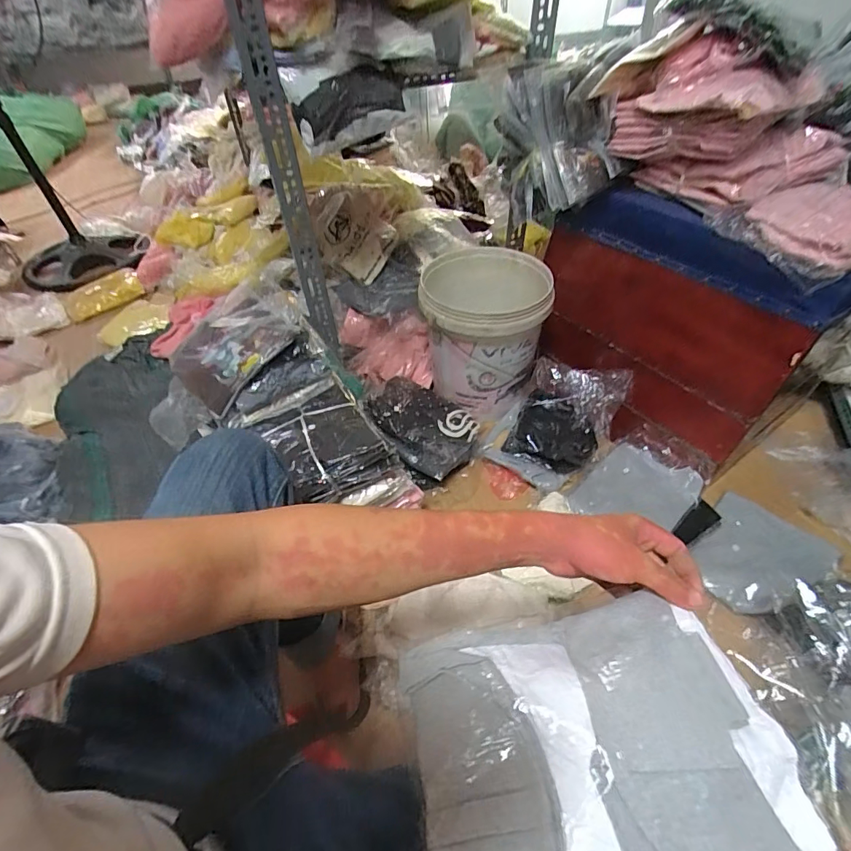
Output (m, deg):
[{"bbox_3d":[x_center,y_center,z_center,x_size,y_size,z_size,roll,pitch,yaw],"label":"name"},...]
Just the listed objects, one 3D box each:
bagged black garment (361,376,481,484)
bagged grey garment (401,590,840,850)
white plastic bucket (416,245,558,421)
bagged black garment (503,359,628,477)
[{"bbox_3d":[-0.009,-0.009,1.098,0.272,0.050,0.217,38,46,12],"label":"bagged black garment"},{"bbox_3d":[0.122,0.238,0.316,0.256,0.044,0.208,-11,47,-7],"label":"bagged grey garment"},{"bbox_3d":[0.145,-0.217,1.147,0.288,0.329,0.258,2,47,5],"label":"white plastic bucket"},{"bbox_3d":[0.335,-0.022,1.096,0.219,0.072,0.267,19,81,22],"label":"bagged black garment"}]

